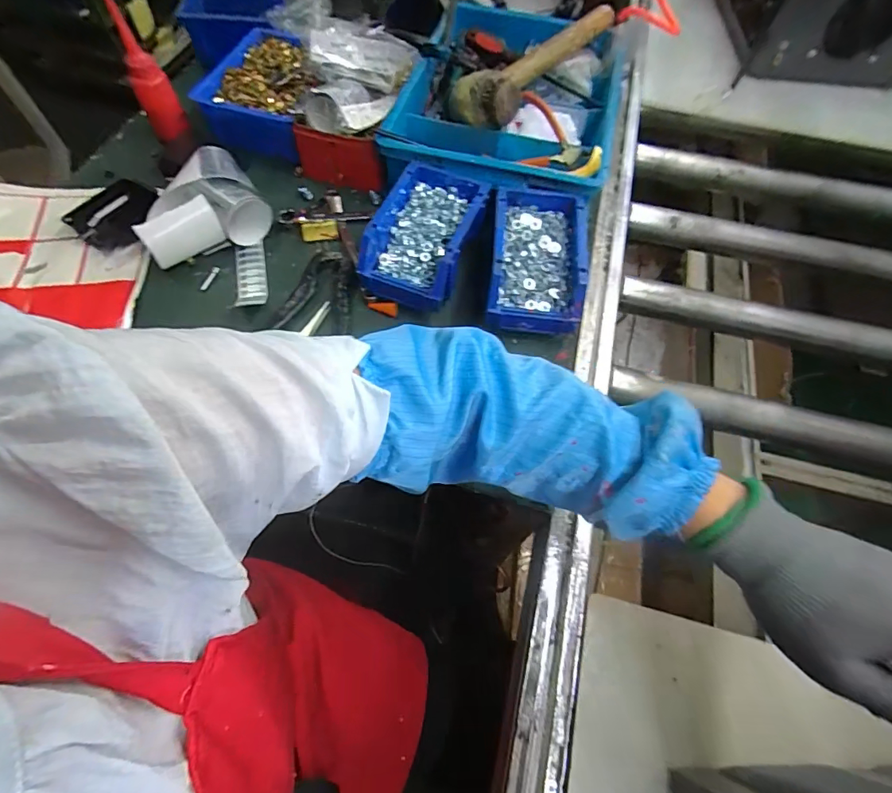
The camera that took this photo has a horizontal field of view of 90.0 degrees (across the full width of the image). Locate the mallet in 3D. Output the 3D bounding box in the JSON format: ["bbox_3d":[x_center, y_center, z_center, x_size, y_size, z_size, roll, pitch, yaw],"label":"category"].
[{"bbox_3d":[0.123,-0.471,0.627,0.089,0.053,0.296,35,66,15],"label":"mallet"}]

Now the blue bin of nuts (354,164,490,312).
[{"bbox_3d":[-0.026,-0.187,0.526,0.110,0.064,0.173,18,63,7],"label":"blue bin of nuts"}]

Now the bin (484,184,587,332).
[{"bbox_3d":[0.105,-0.157,0.517,0.114,0.068,0.170,6,62,1],"label":"bin"}]

